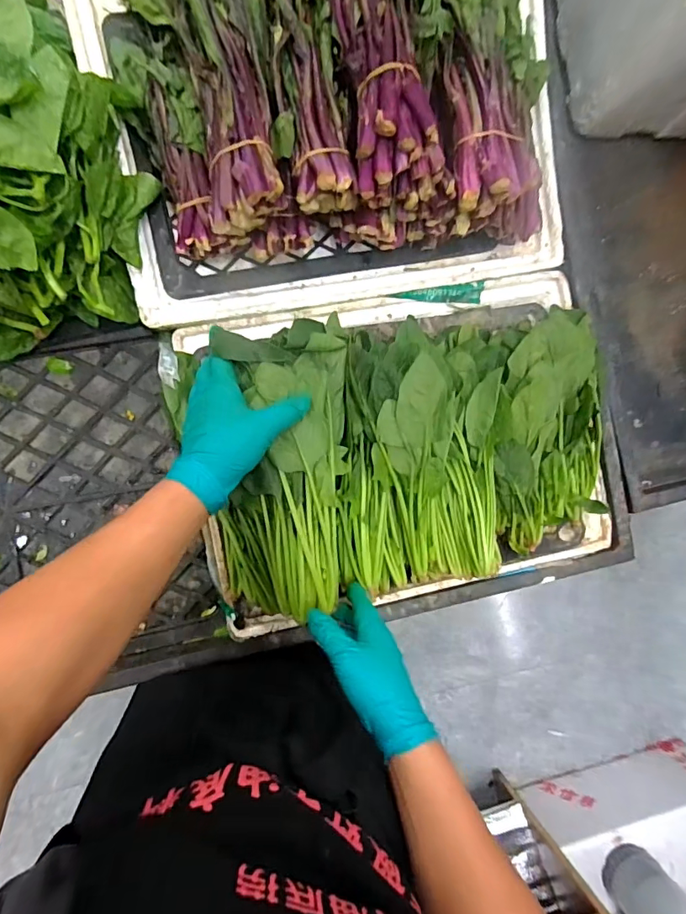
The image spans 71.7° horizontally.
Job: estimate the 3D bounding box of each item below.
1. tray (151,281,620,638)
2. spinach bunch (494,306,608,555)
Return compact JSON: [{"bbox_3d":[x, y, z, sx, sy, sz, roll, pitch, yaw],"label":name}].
[{"bbox_3d":[0.084,-0.021,0.534,0.503,0.136,0.356,-12,88,-8],"label":"tray"},{"bbox_3d":[0.252,-0.037,0.571,0.172,0.079,0.292,-6,87,-8],"label":"spinach bunch"}]

